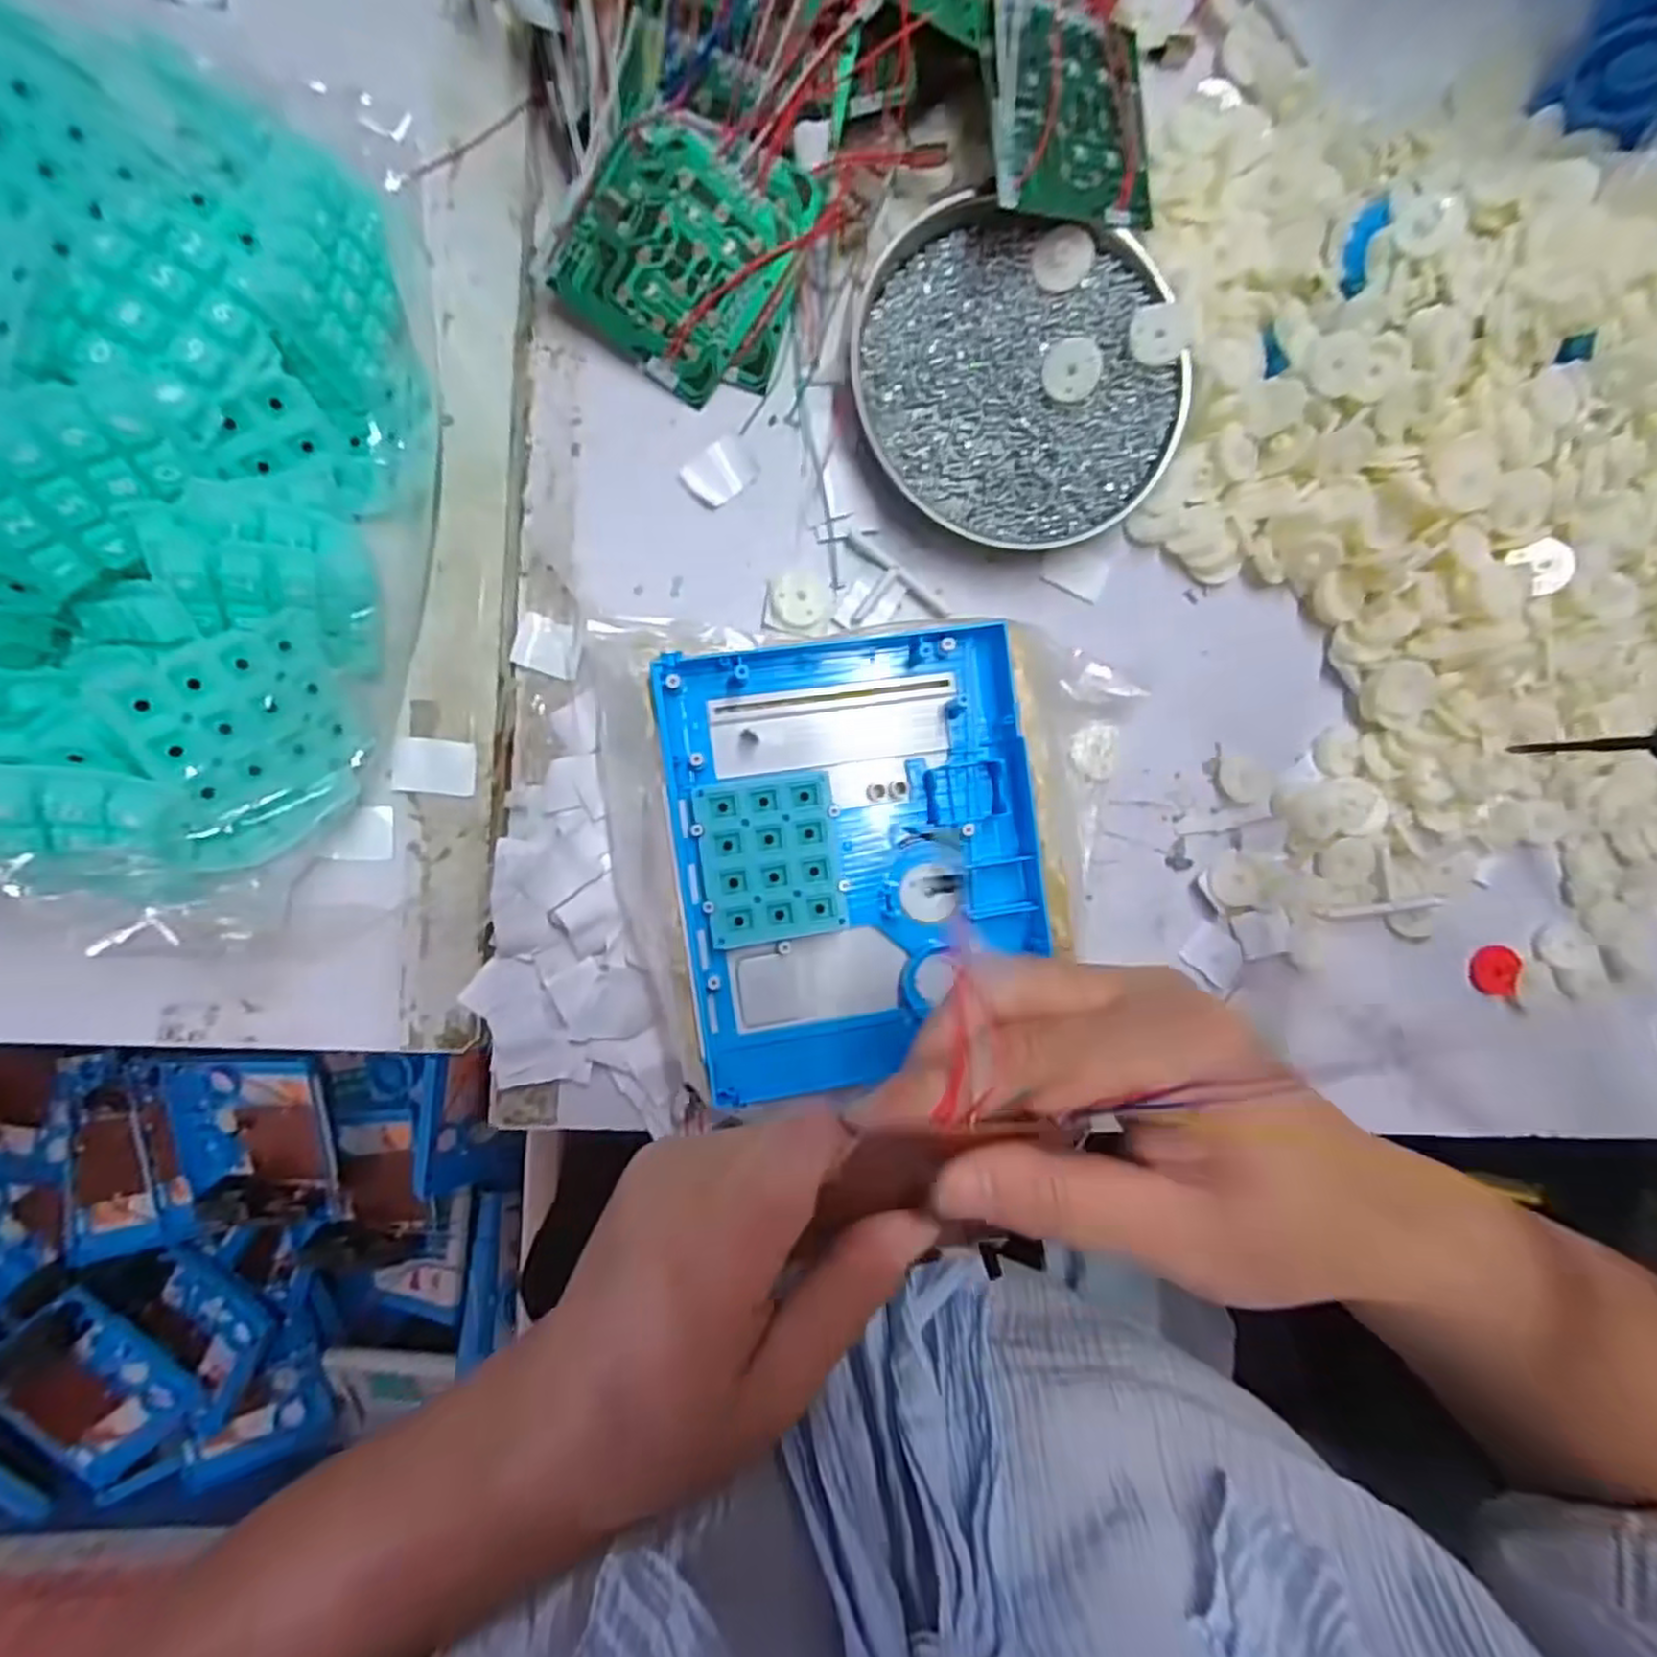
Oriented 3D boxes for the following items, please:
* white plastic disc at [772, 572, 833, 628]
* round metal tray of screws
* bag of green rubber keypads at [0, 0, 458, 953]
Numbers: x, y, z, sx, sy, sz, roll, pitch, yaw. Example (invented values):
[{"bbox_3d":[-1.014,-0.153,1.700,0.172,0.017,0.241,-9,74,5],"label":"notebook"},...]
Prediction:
[{"bbox_3d":[-0.011,-0.094,0.306,0.024,0.005,0.022,0,93,-7],"label":"white plastic disc"},{"bbox_3d":[0.077,-0.186,0.304,0.132,0.023,0.122,0,93,-7],"label":"round metal tray of screws"},{"bbox_3d":[-0.252,-0.120,0.225,0.221,0.069,0.282,11,92,-9],"label":"bag of green rubber keypads"}]

